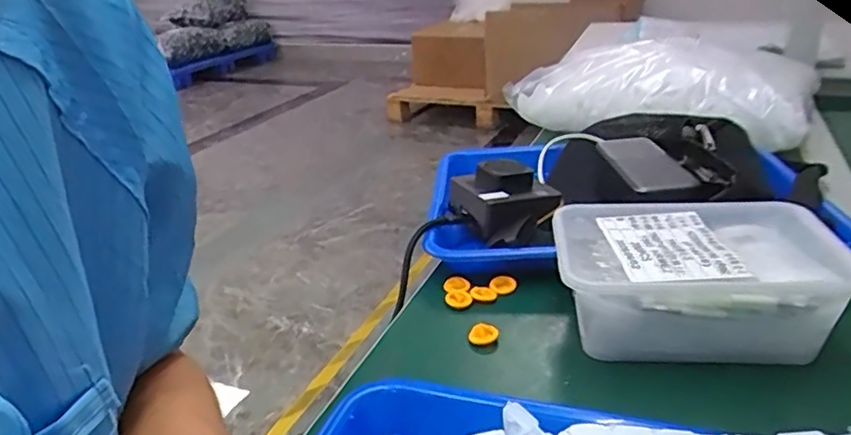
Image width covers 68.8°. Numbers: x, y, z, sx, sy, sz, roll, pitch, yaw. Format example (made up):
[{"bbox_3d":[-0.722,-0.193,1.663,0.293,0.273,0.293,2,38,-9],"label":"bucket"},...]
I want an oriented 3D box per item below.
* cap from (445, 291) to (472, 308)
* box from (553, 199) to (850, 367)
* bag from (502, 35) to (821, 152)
[{"bbox_3d":[0.024,0.061,0.466,0.020,0.006,0.017,-1,26,5],"label":"cap"},{"bbox_3d":[0.172,0.043,0.412,0.163,0.073,0.111,0,26,7],"label":"box"},{"bbox_3d":[0.281,-0.156,0.766,0.330,0.101,0.147,14,30,32],"label":"bag"}]

